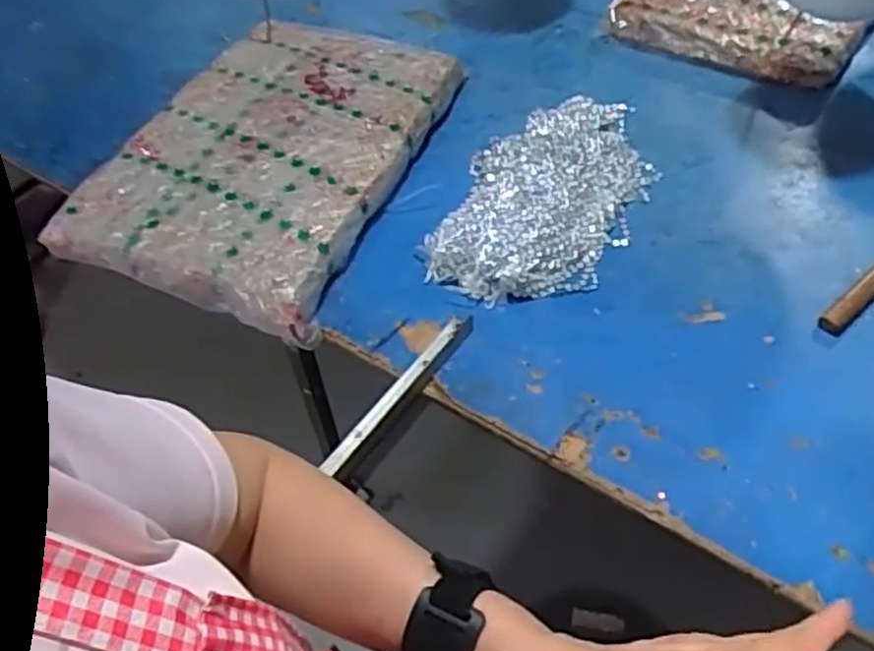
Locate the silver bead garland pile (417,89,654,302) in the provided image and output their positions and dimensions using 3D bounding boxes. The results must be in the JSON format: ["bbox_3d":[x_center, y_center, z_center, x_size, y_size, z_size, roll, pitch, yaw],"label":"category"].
[{"bbox_3d":[0.143,-0.176,0.957,0.214,0.033,0.392,19,54,20],"label":"silver bead garland pile"}]

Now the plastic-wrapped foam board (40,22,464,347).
[{"bbox_3d":[-0.228,-0.241,1.022,0.374,0.043,0.539,14,53,16],"label":"plastic-wrapped foam board"}]

